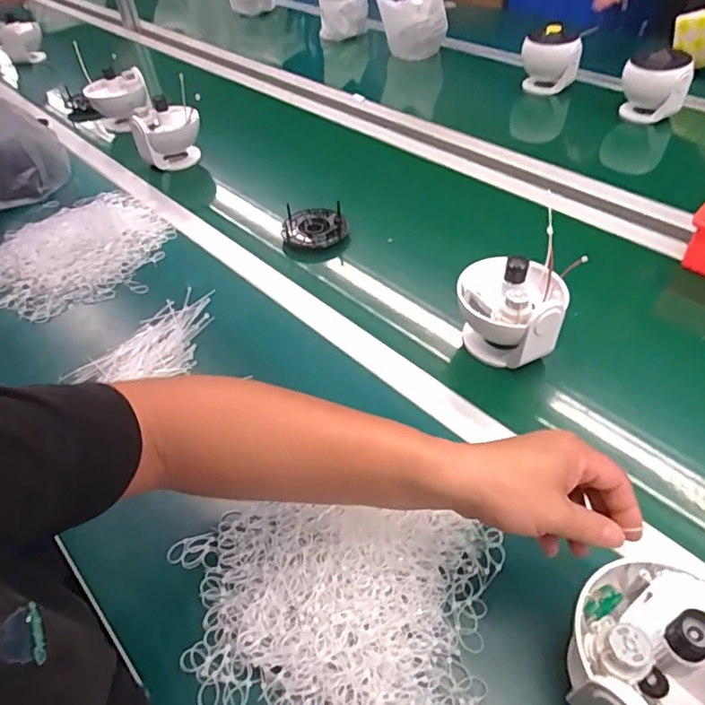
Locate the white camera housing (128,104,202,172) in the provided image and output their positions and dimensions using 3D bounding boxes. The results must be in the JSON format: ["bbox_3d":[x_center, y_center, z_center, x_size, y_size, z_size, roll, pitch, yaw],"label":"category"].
[{"bbox_3d":[-0.344,-0.392,0.986,0.117,0.113,0.070,-23,49,-18],"label":"white camera housing"}]

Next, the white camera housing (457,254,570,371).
[{"bbox_3d":[0.177,-0.048,0.600,0.110,0.117,0.097,11,47,14],"label":"white camera housing"}]

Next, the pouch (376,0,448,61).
[{"bbox_3d":[0.156,-0.818,1.317,0.165,0.151,0.107,-15,46,-11],"label":"pouch"}]

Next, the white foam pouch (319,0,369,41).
[{"bbox_3d":[-0.025,-0.984,1.492,0.156,0.167,0.038,-16,55,-11],"label":"white foam pouch"}]

